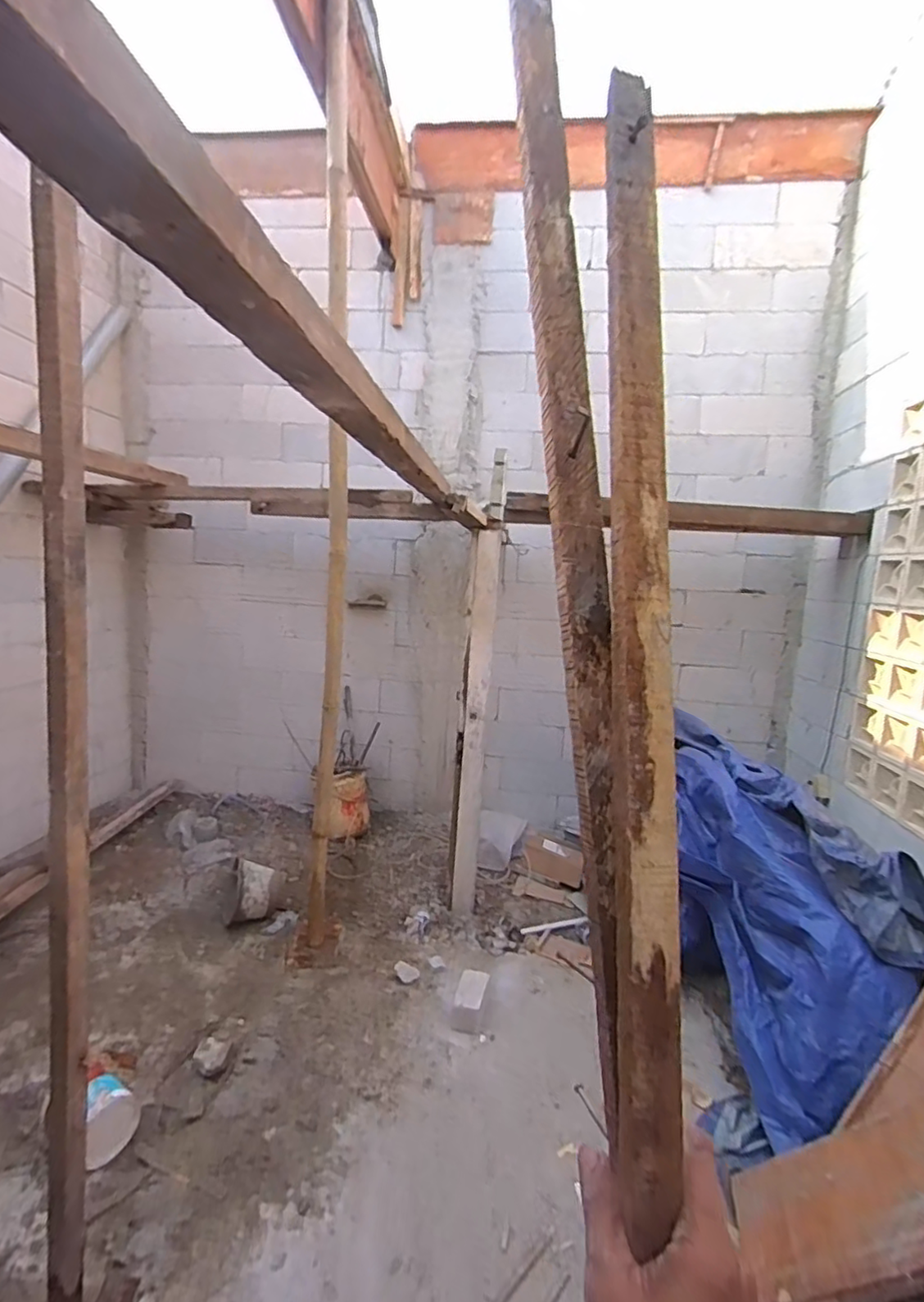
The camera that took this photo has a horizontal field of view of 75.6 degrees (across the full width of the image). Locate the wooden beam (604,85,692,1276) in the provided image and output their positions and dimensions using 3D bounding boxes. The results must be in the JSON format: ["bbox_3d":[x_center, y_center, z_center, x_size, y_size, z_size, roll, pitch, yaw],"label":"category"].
[{"bbox_3d":[0.098,-0.016,0.329,0.033,0.612,0.017,1,-5,-17],"label":"wooden beam"}]

